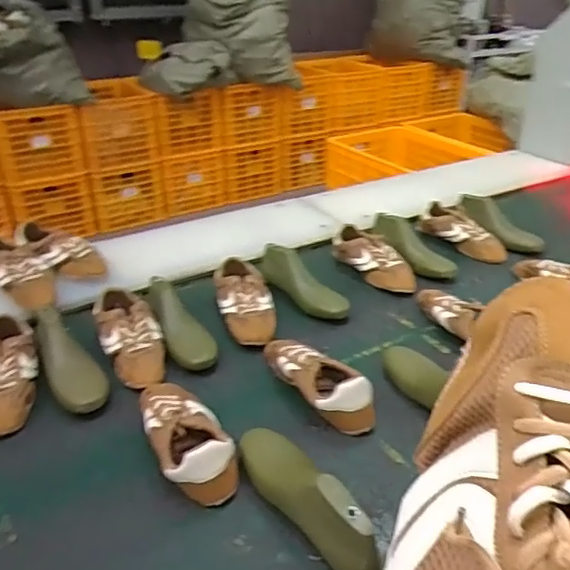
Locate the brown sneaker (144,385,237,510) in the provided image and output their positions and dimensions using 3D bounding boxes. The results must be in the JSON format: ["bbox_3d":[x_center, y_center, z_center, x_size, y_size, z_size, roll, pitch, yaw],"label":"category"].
[{"bbox_3d":[-0.154,0.217,0.882,0.112,0.071,0.260,-12,33,-19],"label":"brown sneaker"}]

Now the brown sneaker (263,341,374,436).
[{"bbox_3d":[0.052,0.153,0.995,0.096,0.075,0.265,-14,33,-22],"label":"brown sneaker"}]

